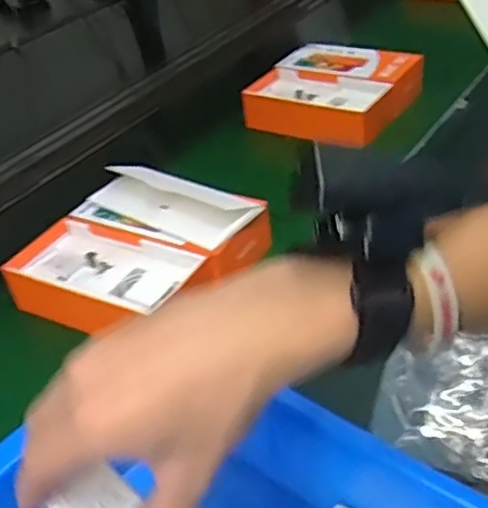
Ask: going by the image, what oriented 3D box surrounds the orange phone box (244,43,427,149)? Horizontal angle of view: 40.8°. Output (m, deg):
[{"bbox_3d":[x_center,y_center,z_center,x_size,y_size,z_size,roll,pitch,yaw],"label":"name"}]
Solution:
[{"bbox_3d":[0.122,-0.231,0.920,0.207,0.057,0.181,18,44,29],"label":"orange phone box"}]

